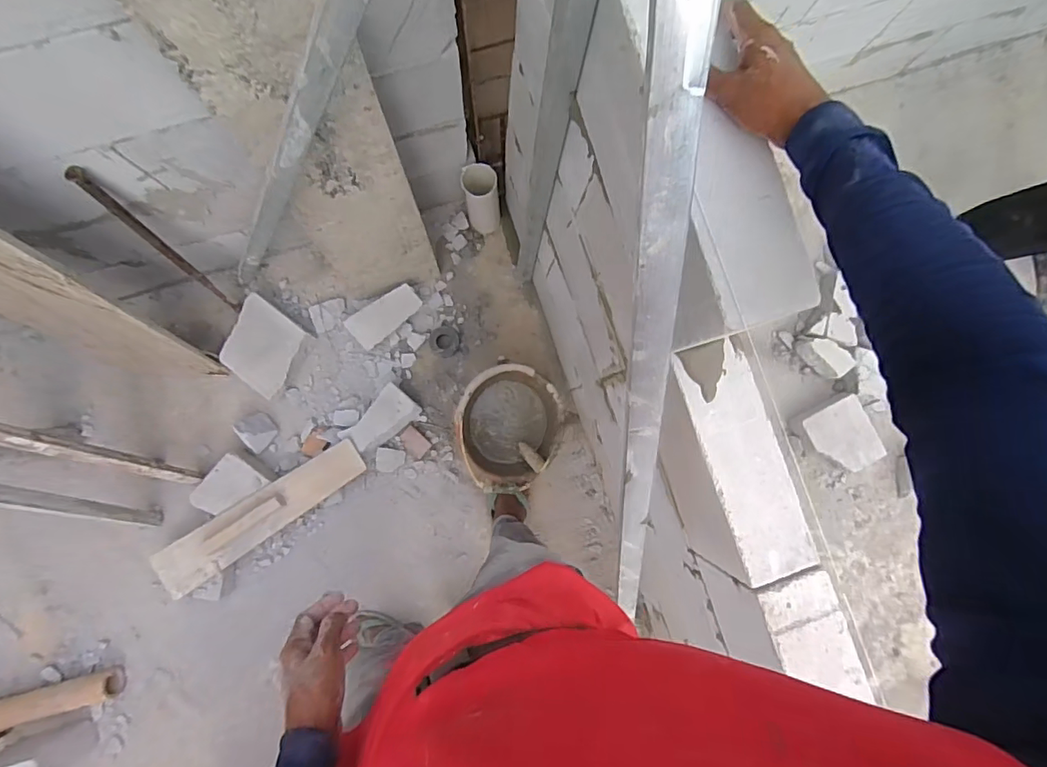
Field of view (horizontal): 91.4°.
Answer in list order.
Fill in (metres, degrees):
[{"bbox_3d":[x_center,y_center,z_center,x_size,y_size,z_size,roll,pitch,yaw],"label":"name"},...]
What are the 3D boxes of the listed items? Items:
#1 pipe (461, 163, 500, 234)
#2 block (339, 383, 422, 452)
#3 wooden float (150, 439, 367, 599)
[{"bbox_3d":[-0.106,-0.477,1.326,0.098,0.235,0.092,0,86,-4],"label":"pipe"},{"bbox_3d":[-0.377,0.099,1.354,0.194,0.064,0.113,-44,90,-6],"label":"block"},{"bbox_3d":[-0.659,0.331,1.280,0.564,0.051,0.121,-34,89,-6],"label":"wooden float"}]

